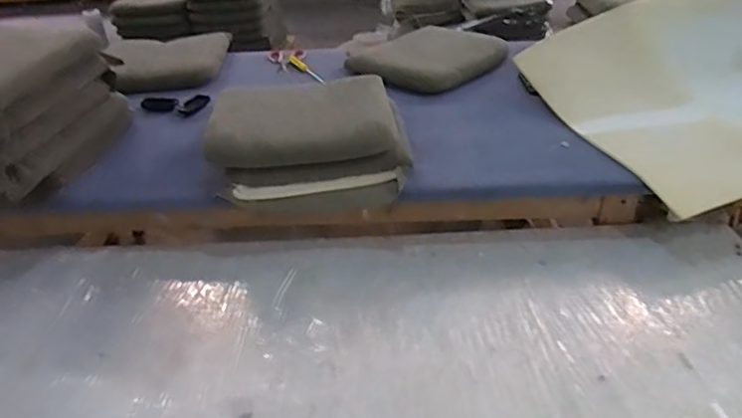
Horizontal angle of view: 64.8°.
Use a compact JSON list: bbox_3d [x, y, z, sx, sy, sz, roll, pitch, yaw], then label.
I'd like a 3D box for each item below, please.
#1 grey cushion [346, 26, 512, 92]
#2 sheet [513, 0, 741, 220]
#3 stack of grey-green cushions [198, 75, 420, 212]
[{"bbox_3d":[0.184,-0.499,1.902,0.442,0.071,0.369,-29,42,-33],"label":"grey cushion"},{"bbox_3d":[0.832,-0.306,1.514,0.616,0.172,0.699,-21,55,0],"label":"sheet"},{"bbox_3d":[-0.159,-0.169,1.478,0.463,0.214,0.367,-6,34,-5],"label":"stack of grey-green cushions"}]

